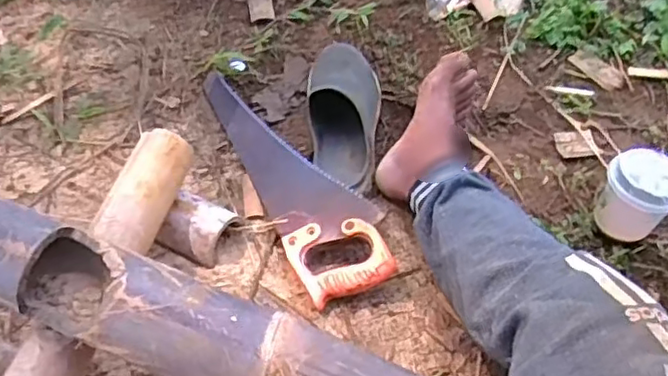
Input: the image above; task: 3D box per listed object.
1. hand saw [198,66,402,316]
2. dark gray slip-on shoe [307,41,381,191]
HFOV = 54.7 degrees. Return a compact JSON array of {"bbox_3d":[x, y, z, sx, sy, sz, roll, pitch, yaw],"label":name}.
[{"bbox_3d":[-0.060,-0.039,0.890,0.122,0.057,0.459,-20,54,-14],"label":"hand saw"},{"bbox_3d":[0.016,-0.107,0.923,0.106,0.081,0.262,-4,52,0],"label":"dark gray slip-on shoe"}]

